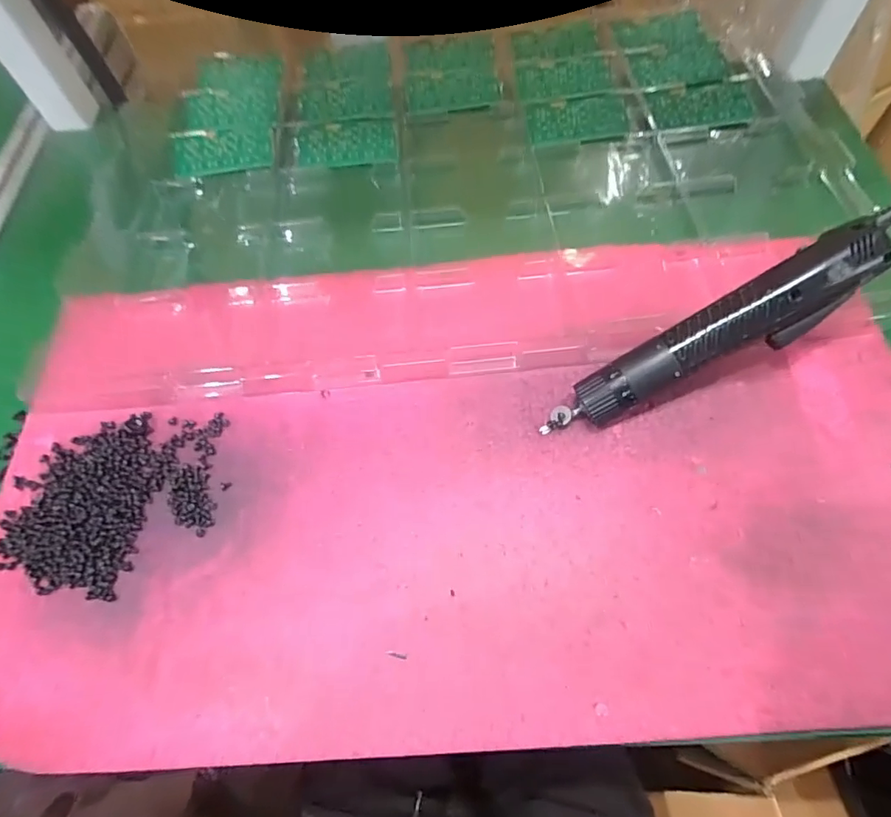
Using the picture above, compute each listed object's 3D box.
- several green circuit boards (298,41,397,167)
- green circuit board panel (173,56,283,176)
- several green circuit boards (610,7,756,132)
[{"bbox_3d":[-0.100,-0.314,0.521,0.092,0.005,0.192,-6,63,0],"label":"several green circuit boards"},{"bbox_3d":[-0.218,-0.310,0.526,0.094,0.010,0.190,-5,63,1],"label":"green circuit board panel"},{"bbox_3d":[0.237,-0.354,0.523,0.094,0.010,0.188,-5,63,1],"label":"several green circuit boards"}]

